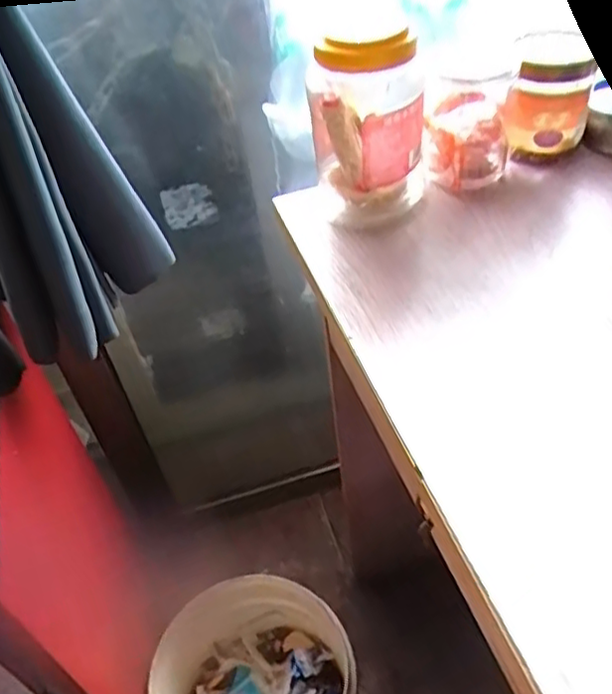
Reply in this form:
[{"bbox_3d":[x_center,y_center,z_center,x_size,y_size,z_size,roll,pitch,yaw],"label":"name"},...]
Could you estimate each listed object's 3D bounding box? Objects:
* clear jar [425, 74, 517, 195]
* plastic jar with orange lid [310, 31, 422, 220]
[{"bbox_3d":[0.156,-0.201,0.633,0.081,0.085,0.082,4,44,11],"label":"clear jar"},{"bbox_3d":[0.056,-0.195,0.590,0.095,0.163,0.087,-4,43,4],"label":"plastic jar with orange lid"}]

